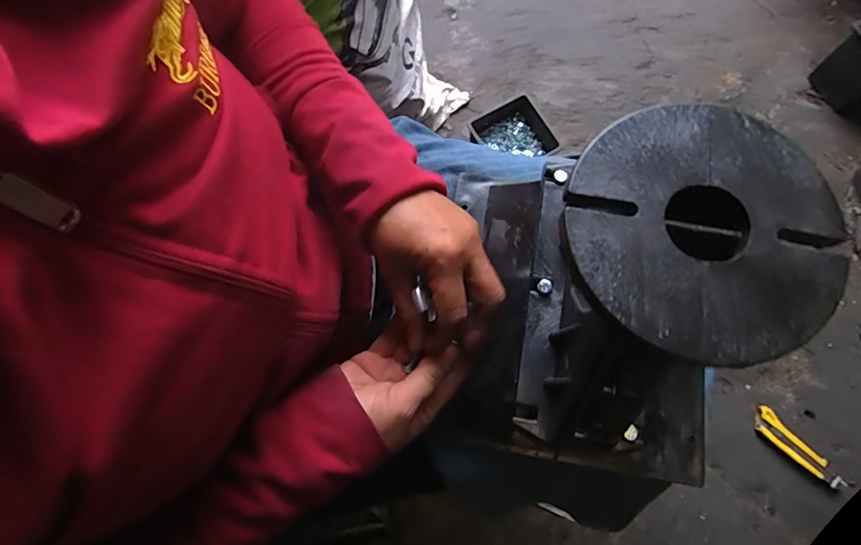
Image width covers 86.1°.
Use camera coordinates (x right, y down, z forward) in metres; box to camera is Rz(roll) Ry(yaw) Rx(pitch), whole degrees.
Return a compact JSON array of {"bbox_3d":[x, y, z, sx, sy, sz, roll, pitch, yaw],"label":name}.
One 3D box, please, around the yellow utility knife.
[{"bbox_3d":[0.607,0.294,0.767,0.040,0.026,0.153,-39,78,-9],"label":"yellow utility knife"}]

